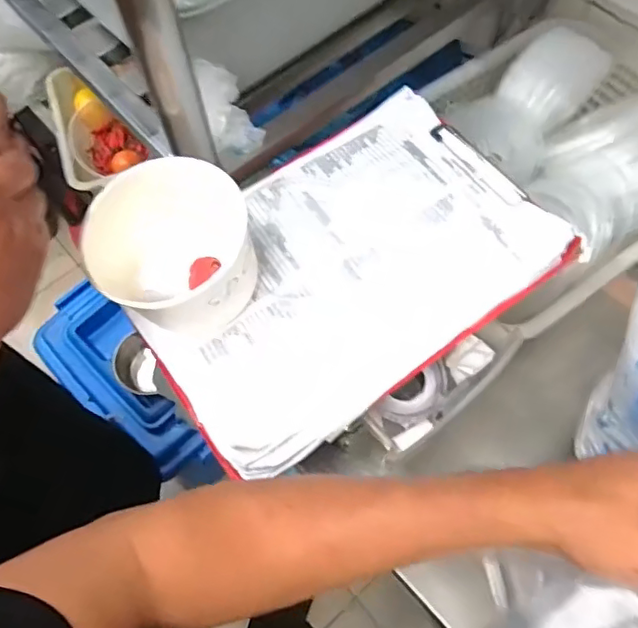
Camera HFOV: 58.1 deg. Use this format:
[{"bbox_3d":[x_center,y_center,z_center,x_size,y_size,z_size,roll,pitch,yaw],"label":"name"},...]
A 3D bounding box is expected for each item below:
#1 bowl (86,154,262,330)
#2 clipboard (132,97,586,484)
[{"bbox_3d":[-0.109,-0.044,0.446,0.121,0.094,0.110,-1,64,1],"label":"bowl"},{"bbox_3d":[0.020,-0.045,0.490,0.341,0.018,0.224,-34,68,-14],"label":"clipboard"}]

